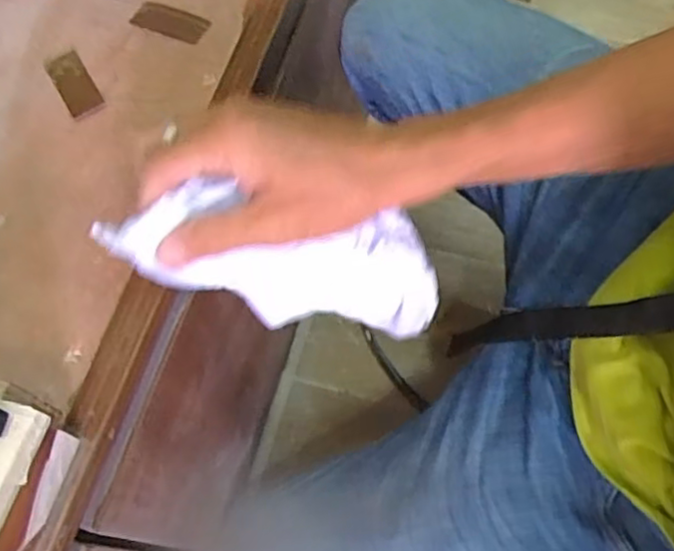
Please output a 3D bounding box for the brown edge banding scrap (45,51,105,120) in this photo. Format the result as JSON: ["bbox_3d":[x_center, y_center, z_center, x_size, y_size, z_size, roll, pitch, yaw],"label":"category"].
[{"bbox_3d":[-0.171,-0.125,0.418,0.022,0.005,0.055,-30,67,-11],"label":"brown edge banding scrap"}]

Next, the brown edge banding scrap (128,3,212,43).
[{"bbox_3d":[-0.114,-0.174,0.439,0.053,0.004,0.022,21,67,12],"label":"brown edge banding scrap"}]

